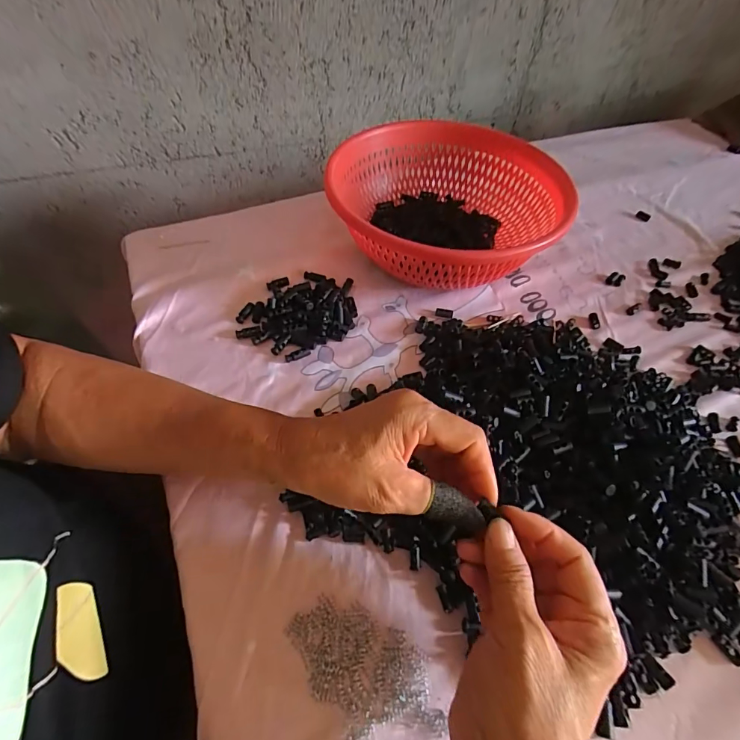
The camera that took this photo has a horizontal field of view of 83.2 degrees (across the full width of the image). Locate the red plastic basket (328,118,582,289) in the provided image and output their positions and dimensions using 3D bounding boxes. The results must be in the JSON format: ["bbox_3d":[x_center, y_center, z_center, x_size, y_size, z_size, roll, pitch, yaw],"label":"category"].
[{"bbox_3d":[0.080,-0.176,0.477,0.235,0.098,0.250,1,54,-3],"label":"red plastic basket"}]

